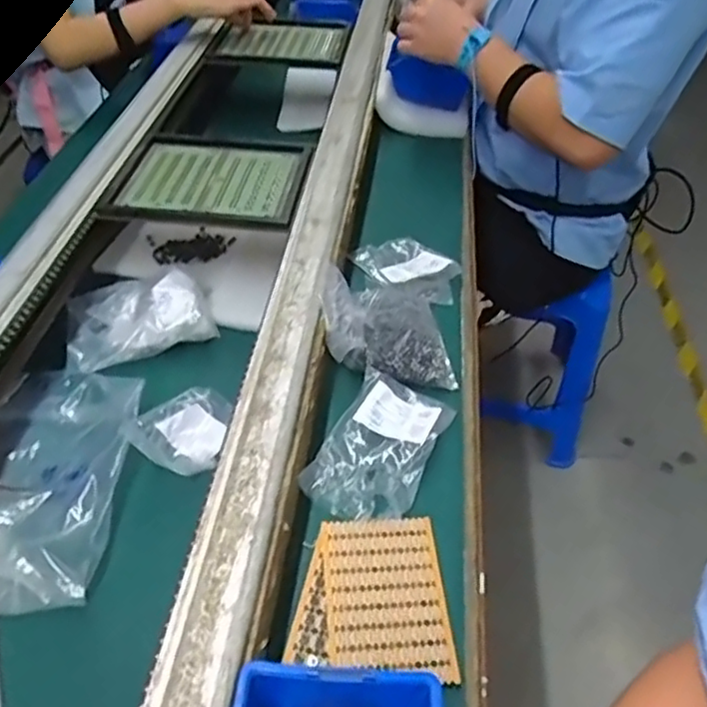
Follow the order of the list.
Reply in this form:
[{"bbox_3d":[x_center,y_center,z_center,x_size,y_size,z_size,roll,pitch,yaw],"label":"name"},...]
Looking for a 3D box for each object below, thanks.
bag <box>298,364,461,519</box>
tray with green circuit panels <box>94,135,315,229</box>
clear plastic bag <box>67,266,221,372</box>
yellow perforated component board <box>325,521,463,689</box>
[{"bbox_3d":[0.022,0.078,0.560,0.092,0.016,0.147,21,47,17],"label":"bag"},{"bbox_3d":[-0.170,-0.215,0.777,0.217,0.013,0.188,6,45,2],"label":"tray with green circuit panels"},{"bbox_3d":[-0.243,-0.047,0.720,0.152,0.036,0.108,-11,47,-14],"label":"clear plastic bag"},{"bbox_3d":[0.024,0.177,0.475,0.087,0.009,0.116,-1,45,-5],"label":"yellow perforated component board"}]

